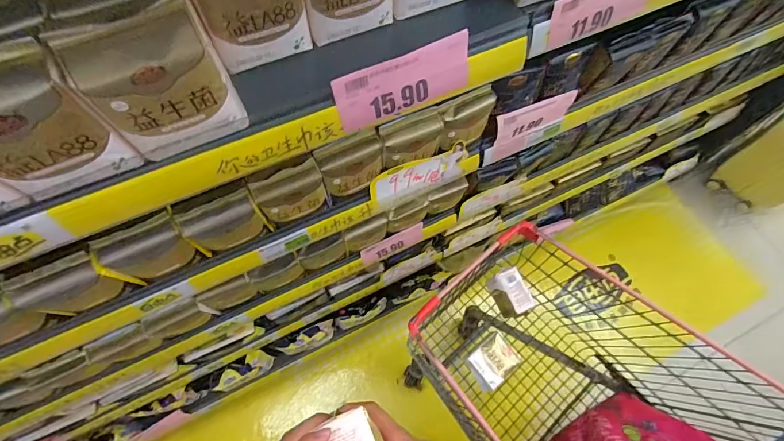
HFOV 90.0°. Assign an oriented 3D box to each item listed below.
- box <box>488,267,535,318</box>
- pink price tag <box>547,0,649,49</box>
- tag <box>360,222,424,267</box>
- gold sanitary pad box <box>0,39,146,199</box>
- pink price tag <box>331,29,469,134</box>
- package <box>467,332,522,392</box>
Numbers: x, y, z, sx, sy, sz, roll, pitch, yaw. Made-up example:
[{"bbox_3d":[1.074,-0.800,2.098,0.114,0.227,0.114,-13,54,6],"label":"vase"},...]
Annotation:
[{"bbox_3d":[0.293,0.184,0.977,0.057,0.118,0.106,-23,68,-11],"label":"box"},{"bbox_3d":[0.250,-0.252,0.466,0.147,0.061,0.007,-26,49,-8],"label":"pink price tag"},{"bbox_3d":[0.003,0.056,0.860,0.148,0.086,0.007,-25,59,-12],"label":"tag"},{"bbox_3d":[-0.263,-0.066,0.289,0.090,0.108,0.038,-28,69,-13],"label":"gold sanitary pad box"},{"bbox_3d":[0.014,-0.140,0.405,0.148,0.064,0.004,-25,52,-10],"label":"pink price tag"},{"bbox_3d":[0.238,0.338,0.934,0.114,0.078,0.087,-36,72,-16],"label":"package"}]

